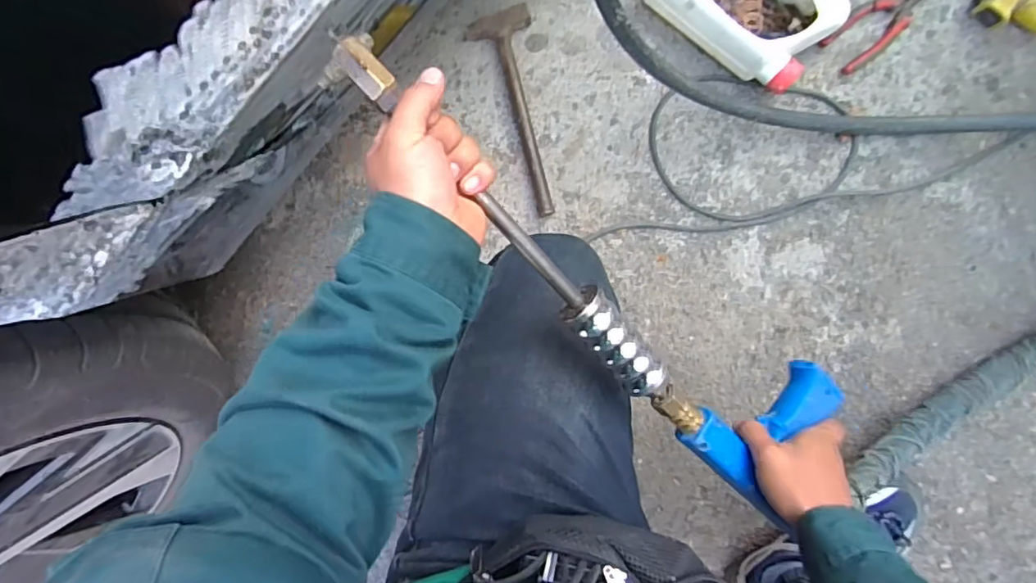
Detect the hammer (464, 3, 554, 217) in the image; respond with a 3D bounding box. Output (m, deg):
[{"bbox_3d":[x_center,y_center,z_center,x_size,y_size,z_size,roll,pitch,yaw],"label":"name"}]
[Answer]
[{"bbox_3d":[-0.003,-0.245,0.770,0.088,0.025,0.287,-12,87,5],"label":"hammer"}]

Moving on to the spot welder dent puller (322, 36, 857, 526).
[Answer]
[{"bbox_3d":[0.082,-0.003,0.461,0.541,0.062,0.143,39,93,-19],"label":"spot welder dent puller"}]

